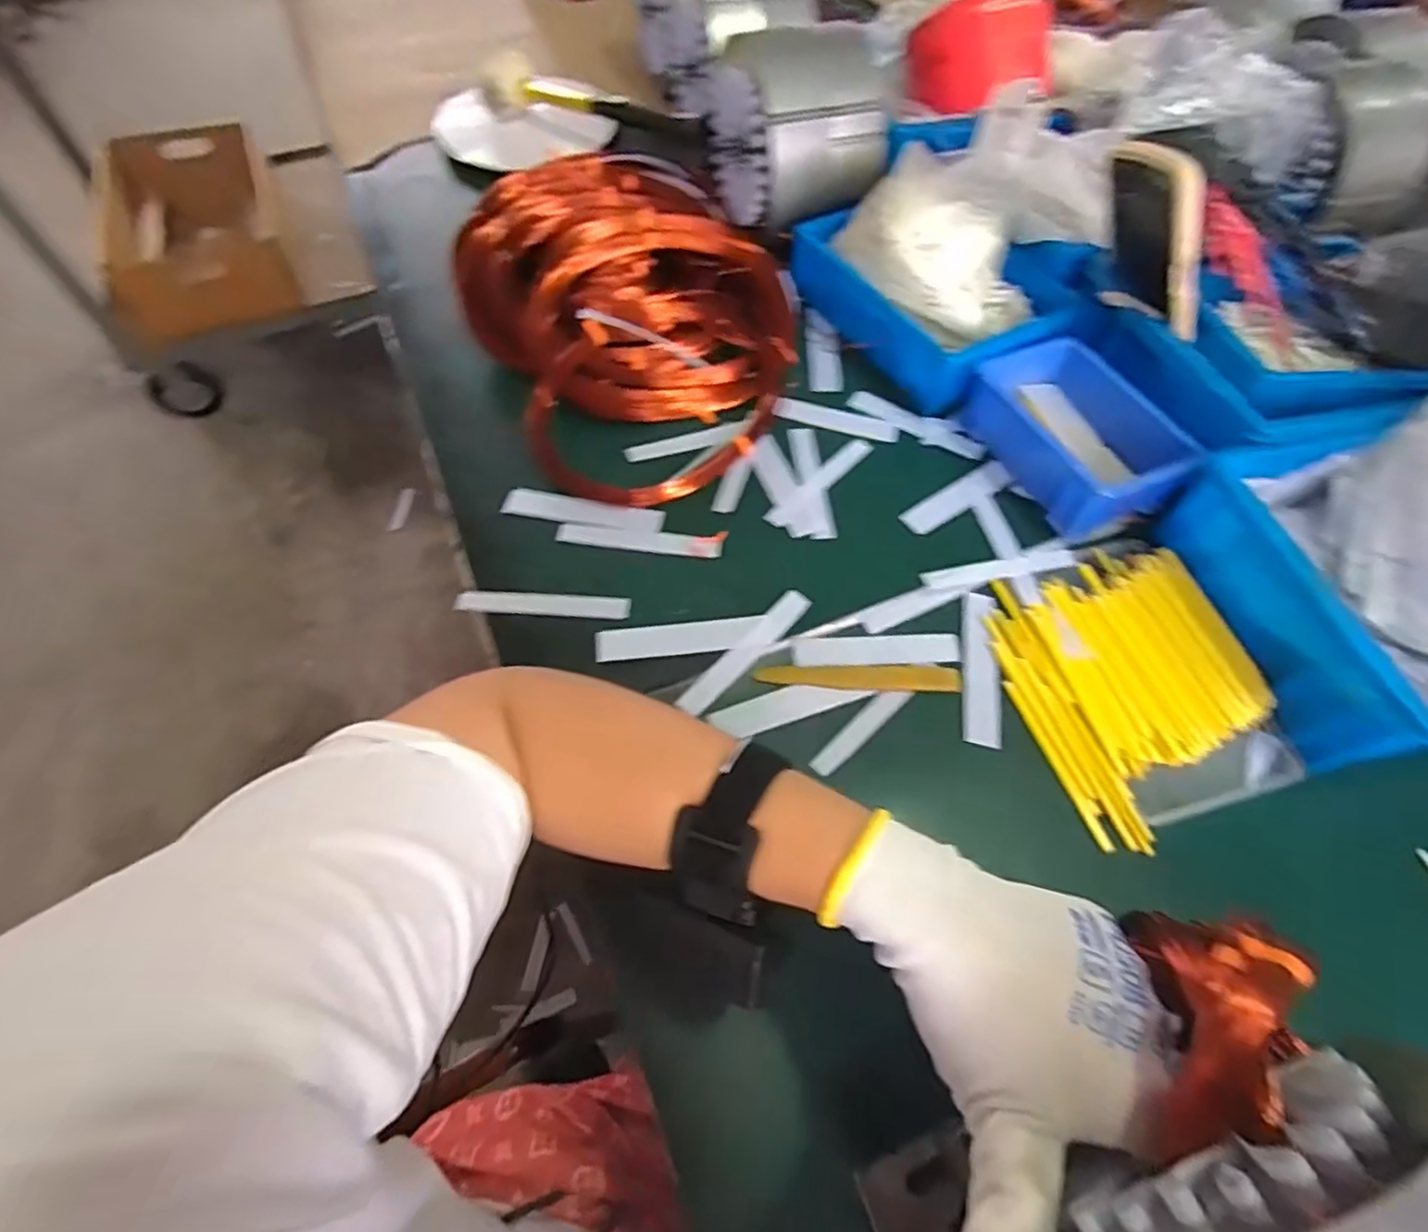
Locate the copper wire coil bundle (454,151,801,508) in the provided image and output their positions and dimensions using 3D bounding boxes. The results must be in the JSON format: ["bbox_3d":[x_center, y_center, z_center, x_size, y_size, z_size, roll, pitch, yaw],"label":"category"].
[{"bbox_3d":[-0.061,-0.248,0.563,0.246,0.094,0.327,-23,63,-16],"label":"copper wire coil bundle"}]

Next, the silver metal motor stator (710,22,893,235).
[{"bbox_3d":[0.071,-0.432,0.589,0.118,0.116,0.148,-10,61,-9],"label":"silver metal motor stator"}]

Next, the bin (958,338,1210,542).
[{"bbox_3d":[0.271,-0.135,0.500,0.109,0.052,0.148,-16,62,-12],"label":"bin"}]

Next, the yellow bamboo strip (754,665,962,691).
[{"bbox_3d":[0.092,0.037,0.431,0.130,0.011,0.019,2,59,-2],"label":"yellow bamboo strip"}]

